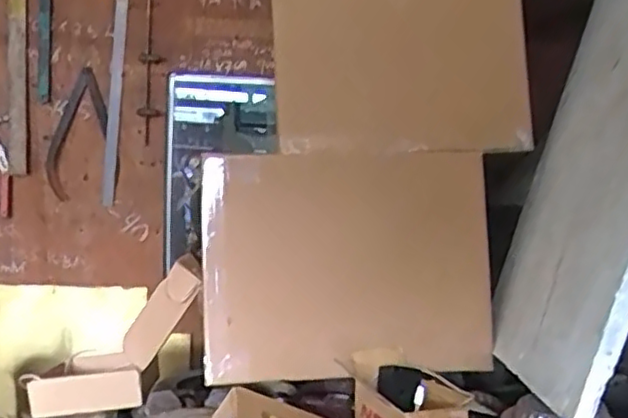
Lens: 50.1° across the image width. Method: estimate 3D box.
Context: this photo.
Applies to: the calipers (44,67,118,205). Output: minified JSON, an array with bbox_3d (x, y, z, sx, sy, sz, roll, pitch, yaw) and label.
[{"bbox_3d":[-0.613,-0.191,1.781,0.182,0.341,0.027,3,8,-9],"label":"calipers"}]

